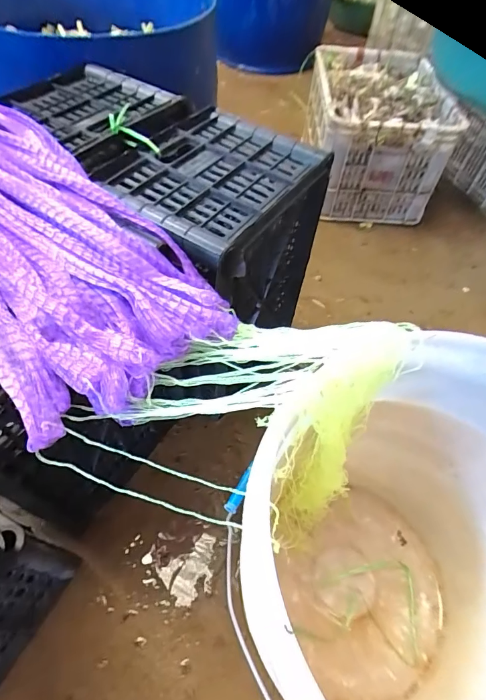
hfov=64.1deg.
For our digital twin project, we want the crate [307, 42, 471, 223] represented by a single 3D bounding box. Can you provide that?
[{"bbox_3d":[0.356,-0.636,1.147,0.329,0.284,0.503,3,54,-3],"label":"crate"}]

